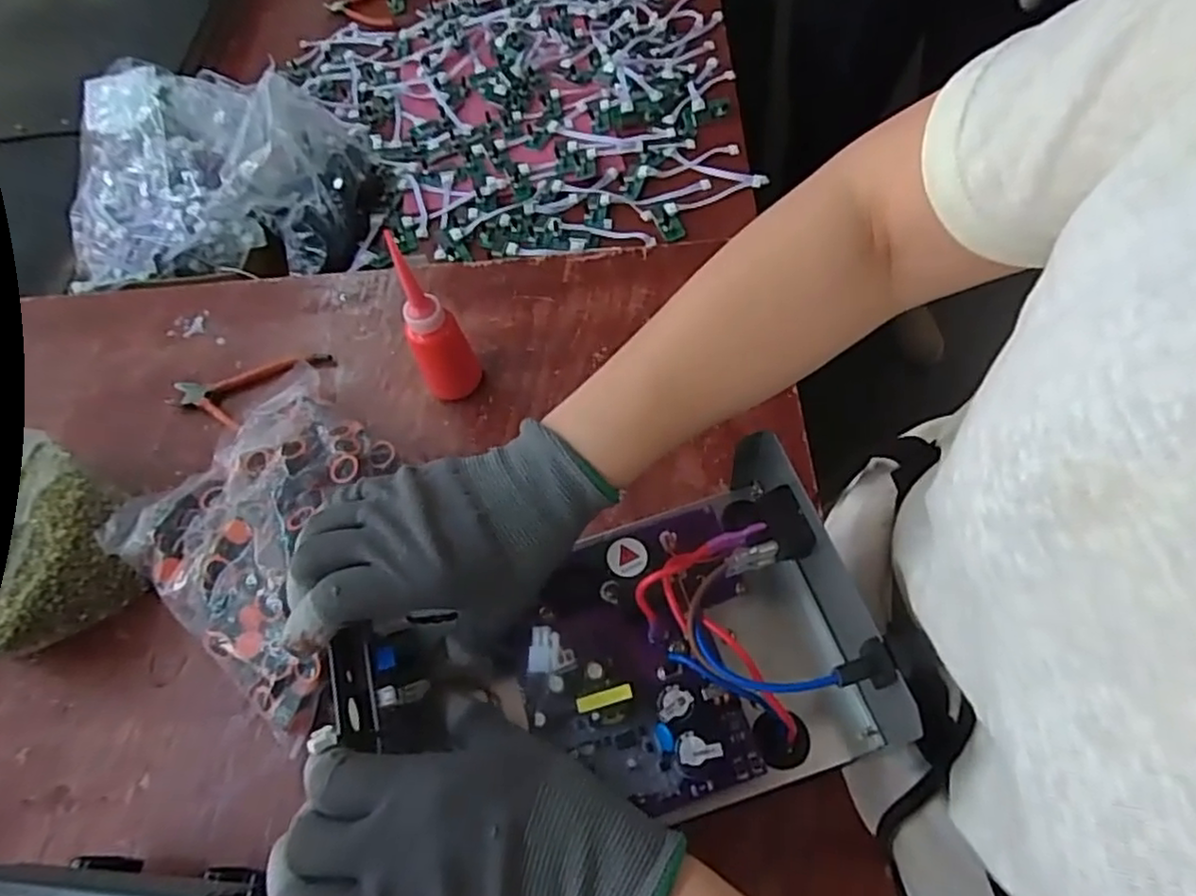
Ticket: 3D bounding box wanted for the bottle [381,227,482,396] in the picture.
[{"bbox_3d":[-0.130,-0.091,0.556,0.045,0.133,0.047,-21,61,-6],"label":"bottle"}]

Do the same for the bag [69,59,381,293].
[{"bbox_3d":[-0.462,-0.357,0.823,0.342,0.134,0.329,-6,60,3],"label":"bag"}]

